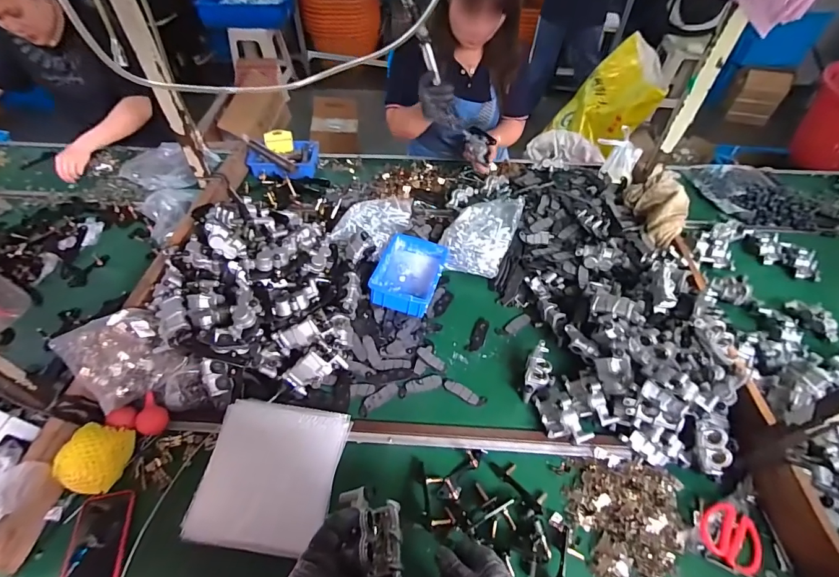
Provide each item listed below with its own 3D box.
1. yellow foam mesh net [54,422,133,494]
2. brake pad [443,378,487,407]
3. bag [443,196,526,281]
[{"bbox_3d":[-0.547,0.281,0.670,0.077,0.075,0.101,5,52,3],"label":"yellow foam mesh net"},{"bbox_3d":[0.088,0.208,0.801,0.092,0.006,0.029,25,55,18],"label":"brake pad"},{"bbox_3d":[0.152,-0.147,1.014,0.167,0.075,0.231,21,54,15],"label":"bag"}]

